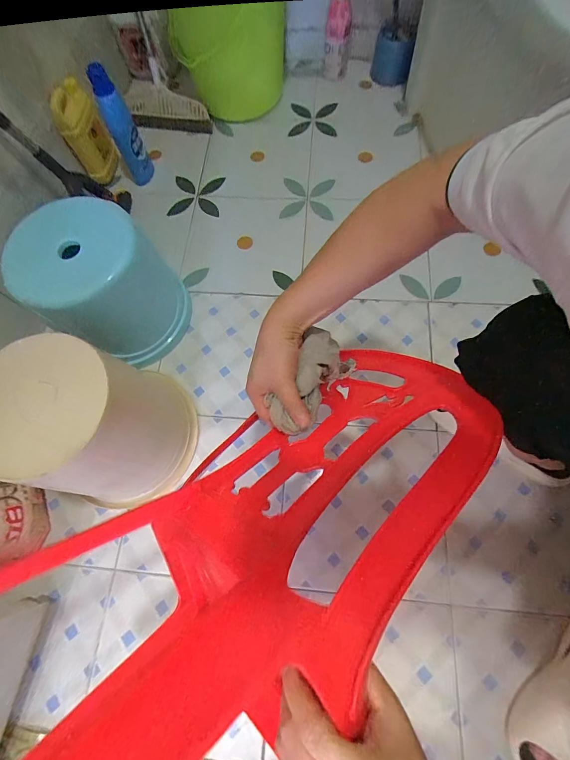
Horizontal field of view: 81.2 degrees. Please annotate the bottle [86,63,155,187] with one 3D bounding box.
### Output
[{"bbox_3d":[-0.404,-0.626,0.841,0.066,0.254,0.060,-26,71,-7],"label":"bottle"}]

